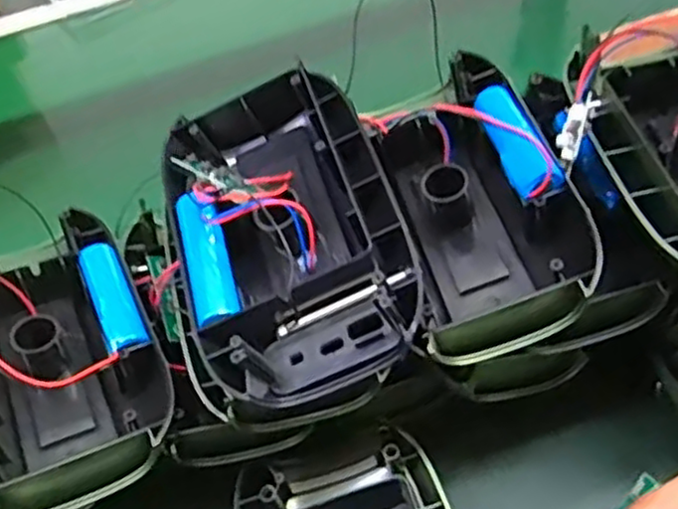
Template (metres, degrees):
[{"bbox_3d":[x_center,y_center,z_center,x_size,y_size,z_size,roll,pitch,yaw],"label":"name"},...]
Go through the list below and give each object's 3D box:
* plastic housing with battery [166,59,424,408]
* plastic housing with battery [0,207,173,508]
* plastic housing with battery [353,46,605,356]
[{"bbox_3d":[-0.026,-0.013,0.317,0.102,0.048,0.158,-24,56,2],"label":"plastic housing with battery"},{"bbox_3d":[-0.142,0.048,0.331,0.107,0.049,0.152,-24,49,-13],"label":"plastic housing with battery"},{"bbox_3d":[0.064,-0.031,0.333,0.074,0.063,0.161,-10,47,-1],"label":"plastic housing with battery"}]

